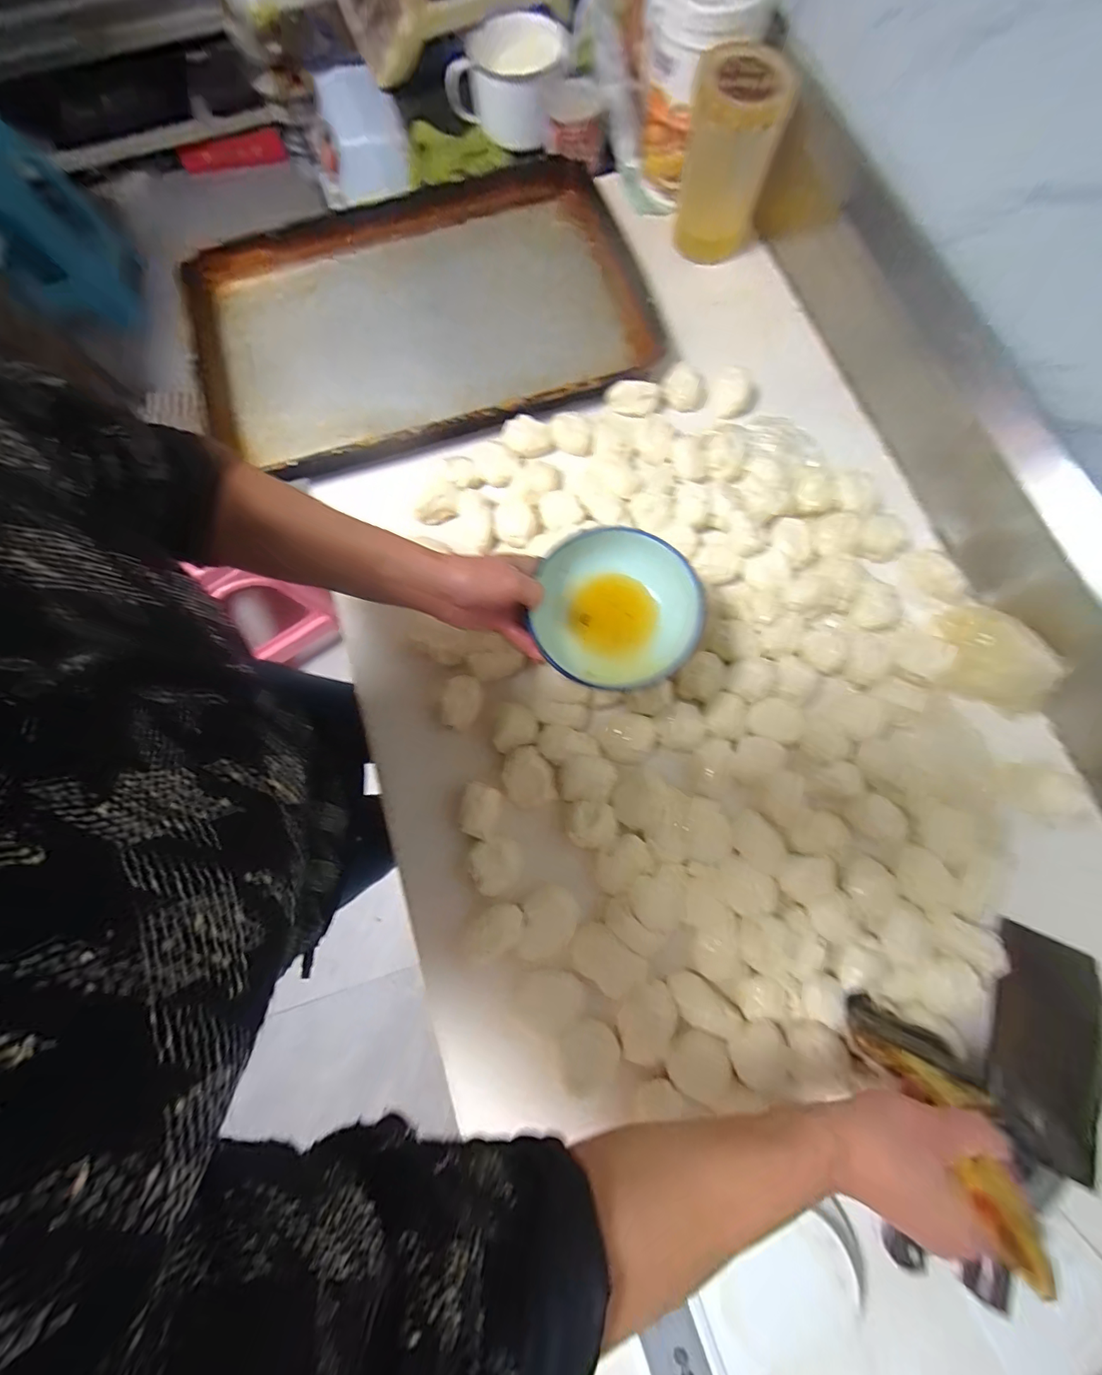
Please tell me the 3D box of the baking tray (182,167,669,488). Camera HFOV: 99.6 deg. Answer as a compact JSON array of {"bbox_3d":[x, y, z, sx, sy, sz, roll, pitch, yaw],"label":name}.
[{"bbox_3d":[-0.184,-0.519,0.683,0.620,0.079,0.432,-17,77,-3],"label":"baking tray"}]

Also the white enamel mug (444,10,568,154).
[{"bbox_3d":[-0.070,-0.921,0.717,0.179,0.098,0.131,17,79,6],"label":"white enamel mug"}]

